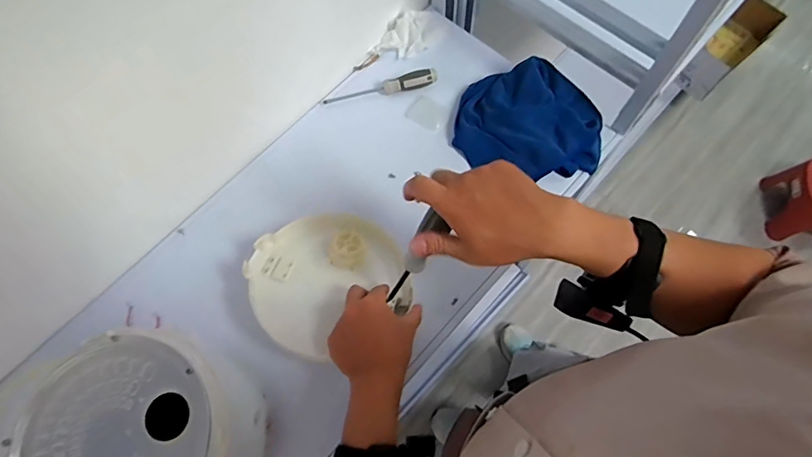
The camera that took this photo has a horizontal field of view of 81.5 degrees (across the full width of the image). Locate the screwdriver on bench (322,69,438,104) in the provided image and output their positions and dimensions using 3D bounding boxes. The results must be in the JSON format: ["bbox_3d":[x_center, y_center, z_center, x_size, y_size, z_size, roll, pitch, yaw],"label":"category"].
[{"bbox_3d":[-0.041,-0.228,0.761,0.184,0.023,0.026,-13,70,-2],"label":"screwdriver on bench"}]

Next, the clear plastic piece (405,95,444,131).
[{"bbox_3d":[0.034,-0.187,0.760,0.056,0.009,0.047,26,73,11],"label":"clear plastic piece"}]

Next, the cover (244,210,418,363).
[{"bbox_3d":[-0.109,0.061,0.632,0.193,0.045,0.193,5,61,-9],"label":"cover"}]

